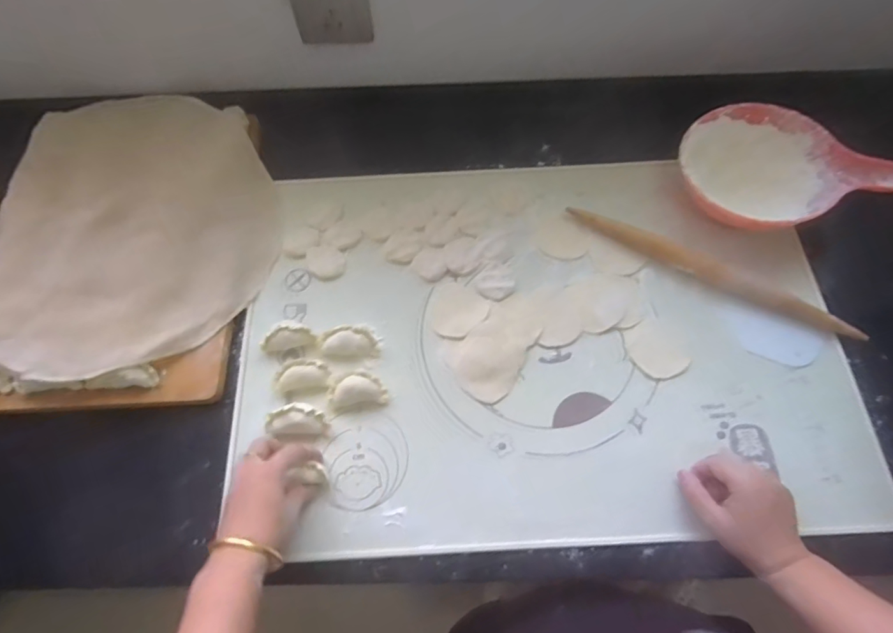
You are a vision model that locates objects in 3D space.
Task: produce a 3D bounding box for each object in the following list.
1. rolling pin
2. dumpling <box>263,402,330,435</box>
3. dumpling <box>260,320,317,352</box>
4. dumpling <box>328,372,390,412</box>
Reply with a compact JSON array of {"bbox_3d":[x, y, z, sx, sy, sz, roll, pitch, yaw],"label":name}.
[{"bbox_3d":[0.289,-0.051,0.555,0.319,0.021,0.030,27,71,12],"label":"rolling pin"},{"bbox_3d":[-0.151,0.106,0.506,0.060,0.025,0.029,-2,68,1],"label":"dumpling"},{"bbox_3d":[-0.172,0.022,0.545,0.056,0.025,0.027,-9,68,-2],"label":"dumpling"},{"bbox_3d":[-0.093,0.078,0.519,0.060,0.022,0.033,-10,68,-2],"label":"dumpling"}]

